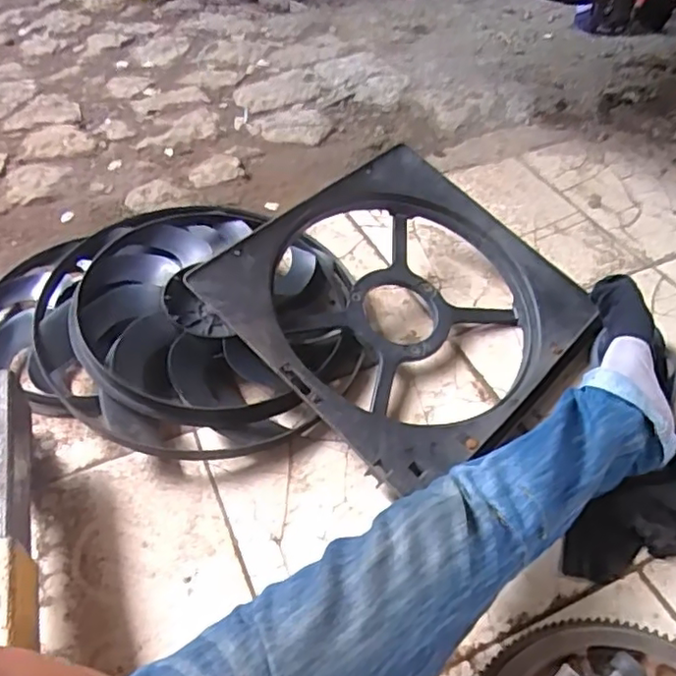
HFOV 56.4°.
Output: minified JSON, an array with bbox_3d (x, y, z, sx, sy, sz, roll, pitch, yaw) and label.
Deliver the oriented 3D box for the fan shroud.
[{"bbox_3d":[0.099,-0.041,0.936,0.450,0.091,0.465,43,59,12],"label":"fan shroud"}]

